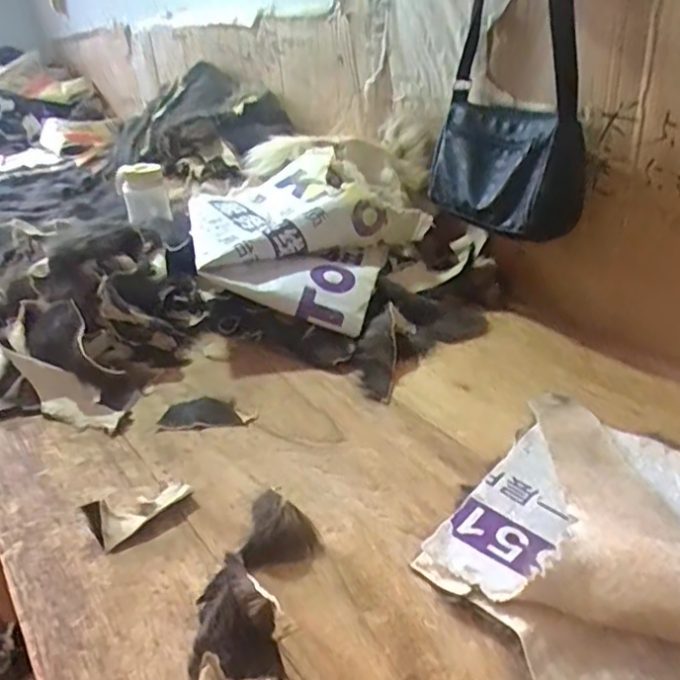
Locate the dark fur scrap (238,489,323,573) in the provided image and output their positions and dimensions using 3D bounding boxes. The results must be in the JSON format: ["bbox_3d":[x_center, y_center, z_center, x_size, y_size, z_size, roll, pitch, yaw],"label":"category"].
[{"bbox_3d":[-0.051,0.163,0.515,0.066,0.042,0.047,-6,29,-7],"label":"dark fur scrap"}]

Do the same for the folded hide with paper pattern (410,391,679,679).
[{"bbox_3d":[0.236,0.158,0.482,0.293,0.058,0.327,22,37,37],"label":"folded hide with paper pattern"}]

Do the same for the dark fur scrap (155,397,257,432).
[{"bbox_3d":[-0.154,0.084,0.697,0.107,0.006,0.053,-4,29,-3],"label":"dark fur scrap"}]

